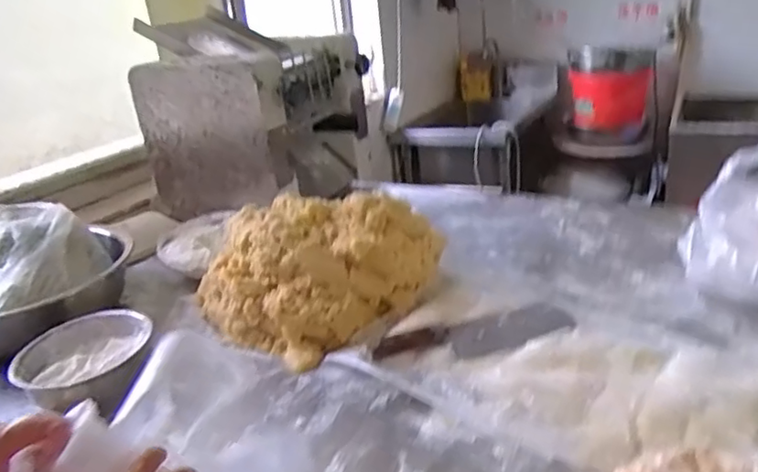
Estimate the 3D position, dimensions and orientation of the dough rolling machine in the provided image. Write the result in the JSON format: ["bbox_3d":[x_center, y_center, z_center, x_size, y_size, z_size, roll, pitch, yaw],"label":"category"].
[{"bbox_3d":[-0.288,-0.285,1.447,0.342,0.406,0.408,5,26,26],"label":"dough rolling machine"}]

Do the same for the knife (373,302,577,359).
[{"bbox_3d":[0.139,0.137,0.873,0.286,0.024,0.085,-11,23,-11],"label":"knife"}]

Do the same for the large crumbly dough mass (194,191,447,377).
[{"bbox_3d":[-0.099,0.037,1.045,0.316,0.192,0.284,-26,30,-37],"label":"large crumbly dough mass"}]

